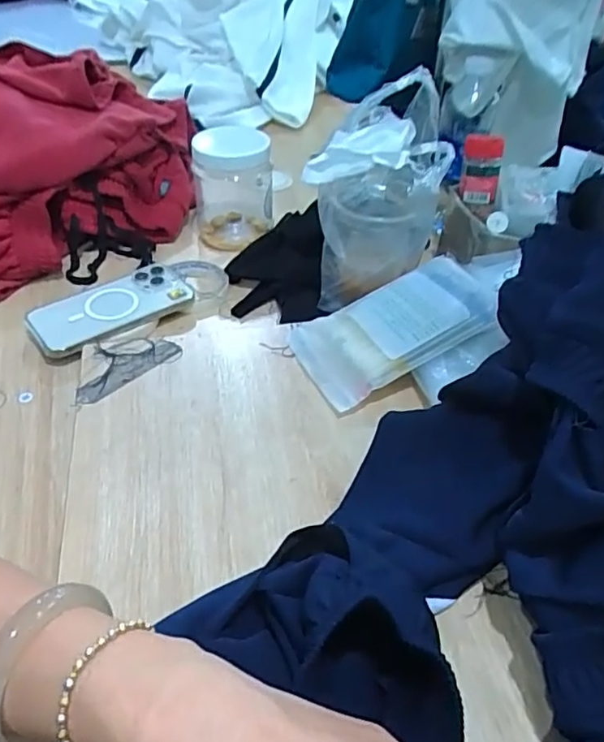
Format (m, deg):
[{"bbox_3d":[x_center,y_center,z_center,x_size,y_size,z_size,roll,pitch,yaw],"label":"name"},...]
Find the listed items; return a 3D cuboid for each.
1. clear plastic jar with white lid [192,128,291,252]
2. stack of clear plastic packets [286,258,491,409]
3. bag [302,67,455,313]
[{"bbox_3d":[-0.089,-0.236,0.755,0.098,0.121,0.120,-10,44,-13],"label":"clear plastic jar with white lid"},{"bbox_3d":[0.082,-0.041,0.538,0.176,0.030,0.112,-31,46,-6],"label":"stack of clear plastic packets"},{"bbox_3d":[0.071,-0.163,0.577,0.123,0.198,0.088,14,44,13],"label":"bag"}]

